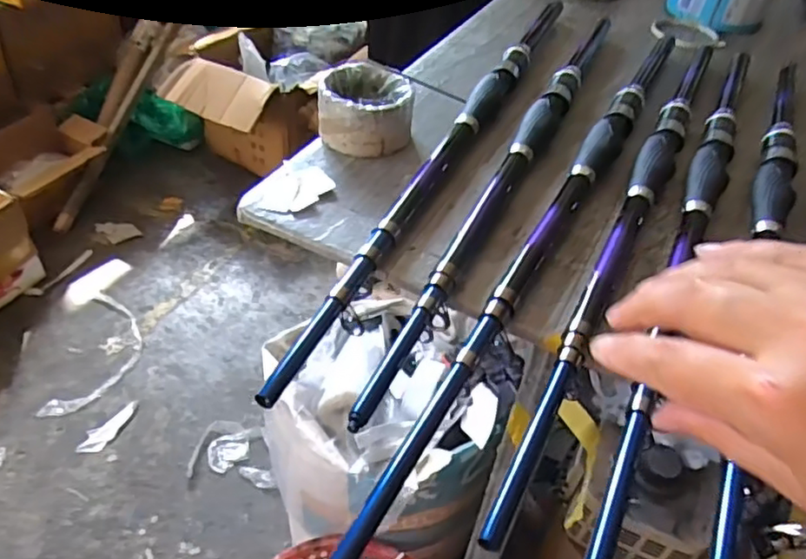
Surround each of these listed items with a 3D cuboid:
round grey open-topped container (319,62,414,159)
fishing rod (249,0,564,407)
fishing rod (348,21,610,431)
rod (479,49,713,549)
[{"bbox_3d":[-0.032,-0.150,0.560,0.079,0.047,0.077,3,43,-3],"label":"round grey open-topped container"},{"bbox_3d":[0.053,-0.125,0.560,0.027,0.029,0.623,19,45,14],"label":"fishing rod"},{"bbox_3d":[0.103,-0.109,0.543,0.029,0.020,0.604,21,45,15],"label":"fishing rod"},{"bbox_3d":[0.189,-0.062,0.508,0.028,0.025,0.624,23,46,17],"label":"rod"}]

